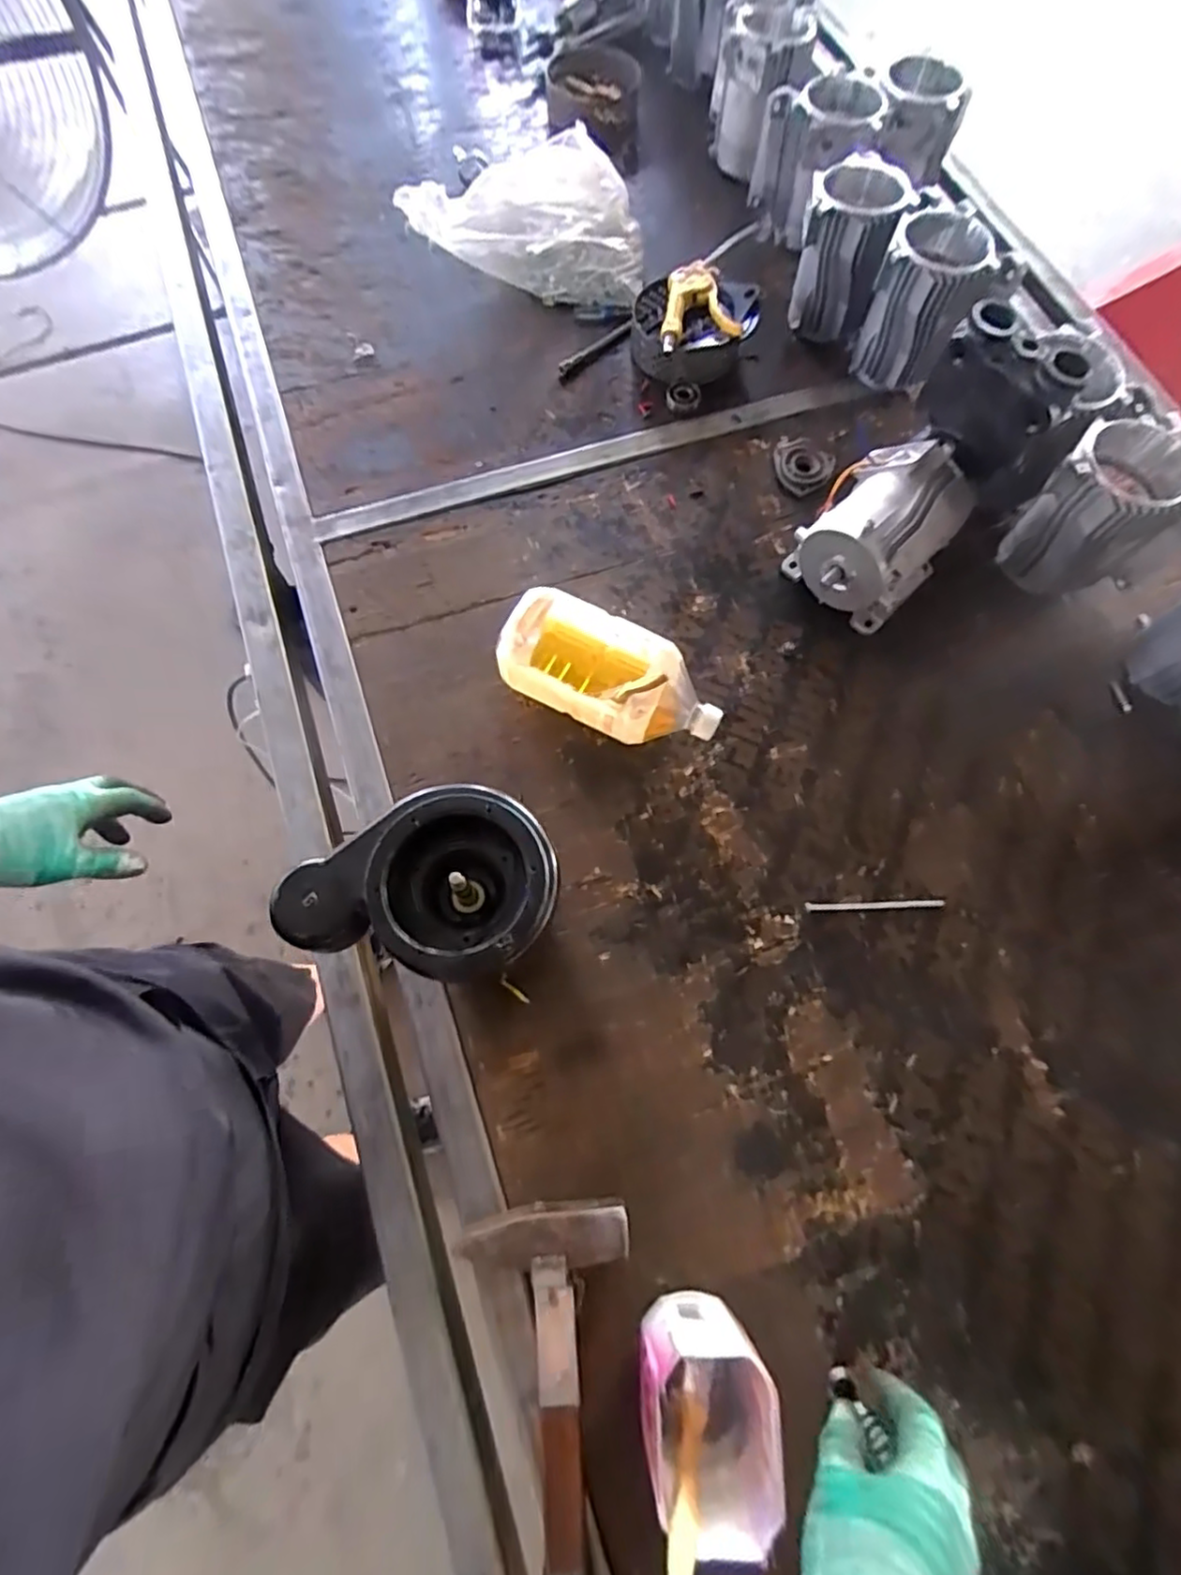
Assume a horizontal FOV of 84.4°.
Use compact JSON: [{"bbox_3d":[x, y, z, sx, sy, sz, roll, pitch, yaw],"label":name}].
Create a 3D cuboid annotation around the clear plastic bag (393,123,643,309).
[{"bbox_3d":[-0.066,-0.711,0.797,0.273,0.121,0.158,9,71,2],"label":"clear plastic bag"}]

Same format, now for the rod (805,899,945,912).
[{"bbox_3d":[0.254,0.105,0.580,0.123,0.004,0.007,-1,70,-2],"label":"rod"}]

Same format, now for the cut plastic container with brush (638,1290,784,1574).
[{"bbox_3d":[0.072,0.398,0.419,0.081,0.117,0.093,-4,71,-2],"label":"cut plastic container with brush"}]

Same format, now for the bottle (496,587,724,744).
[{"bbox_3d":[0.023,-0.102,0.609,0.206,0.082,0.097,25,72,8],"label":"bottle"}]

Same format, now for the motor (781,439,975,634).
[{"bbox_3d":[0.281,-0.247,0.646,0.125,0.118,0.151,36,74,11],"label":"motor"}]

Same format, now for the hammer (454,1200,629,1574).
[{"bbox_3d":[-0.028,0.462,0.432,0.120,0.042,0.325,-2,71,-2],"label":"hammer"}]

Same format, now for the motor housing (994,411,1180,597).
[{"bbox_3d":[0.499,-0.265,0.648,0.118,0.147,0.111,-11,71,-5],"label":"motor housing"}]

